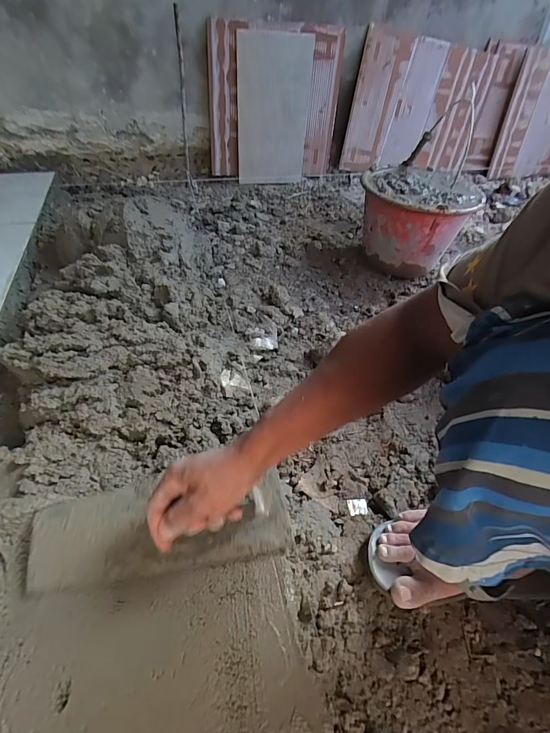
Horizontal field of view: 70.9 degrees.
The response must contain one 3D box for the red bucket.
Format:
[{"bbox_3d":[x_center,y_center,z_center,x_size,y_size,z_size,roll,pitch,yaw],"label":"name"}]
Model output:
[{"bbox_3d":[0.347,-0.360,0.994,0.252,0.206,0.252,7,46,4],"label":"red bucket"}]

